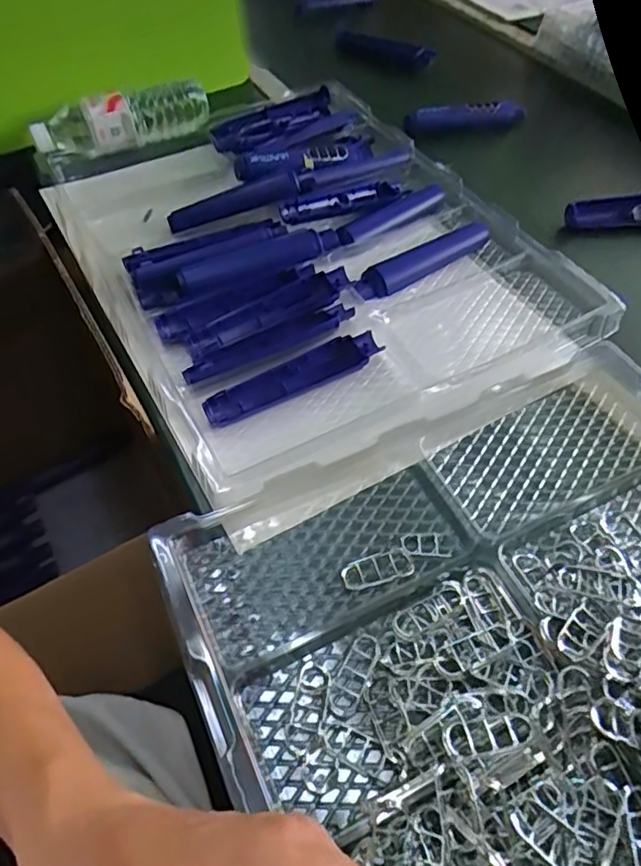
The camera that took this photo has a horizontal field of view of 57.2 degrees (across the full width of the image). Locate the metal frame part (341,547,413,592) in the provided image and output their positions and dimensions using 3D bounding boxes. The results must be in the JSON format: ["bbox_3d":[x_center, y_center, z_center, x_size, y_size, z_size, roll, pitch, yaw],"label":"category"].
[{"bbox_3d":[0.041,0.097,0.419,0.051,0.007,0.023,-14,55,-11],"label":"metal frame part"}]

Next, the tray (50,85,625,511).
[{"bbox_3d":[-0.014,-0.204,0.645,0.447,0.059,0.554,-24,58,-18],"label":"tray"}]

